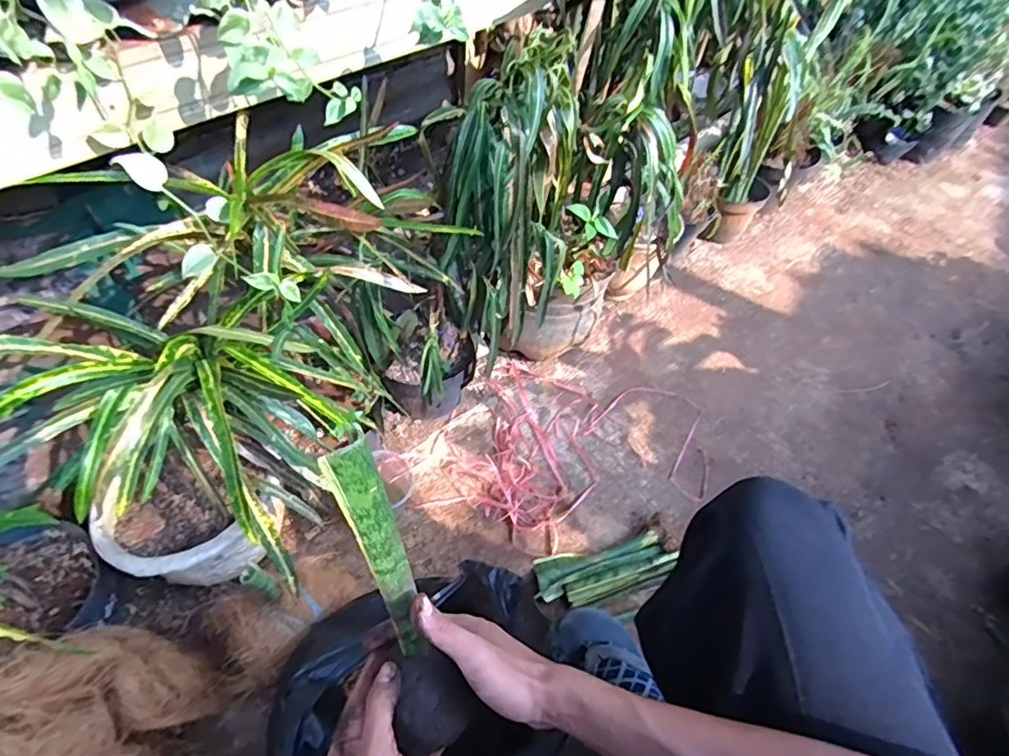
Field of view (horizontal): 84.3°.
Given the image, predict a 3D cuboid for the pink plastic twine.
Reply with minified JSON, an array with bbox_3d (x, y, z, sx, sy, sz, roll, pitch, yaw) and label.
[{"bbox_3d":[0.127,0.116,0.941,0.419,0.023,0.306,10,51,1],"label":"pink plastic twine"}]

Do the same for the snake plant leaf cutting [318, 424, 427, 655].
[{"bbox_3d":[-0.077,0.115,0.358,0.028,0.181,0.010,-24,34,-23],"label":"snake plant leaf cutting"}]

